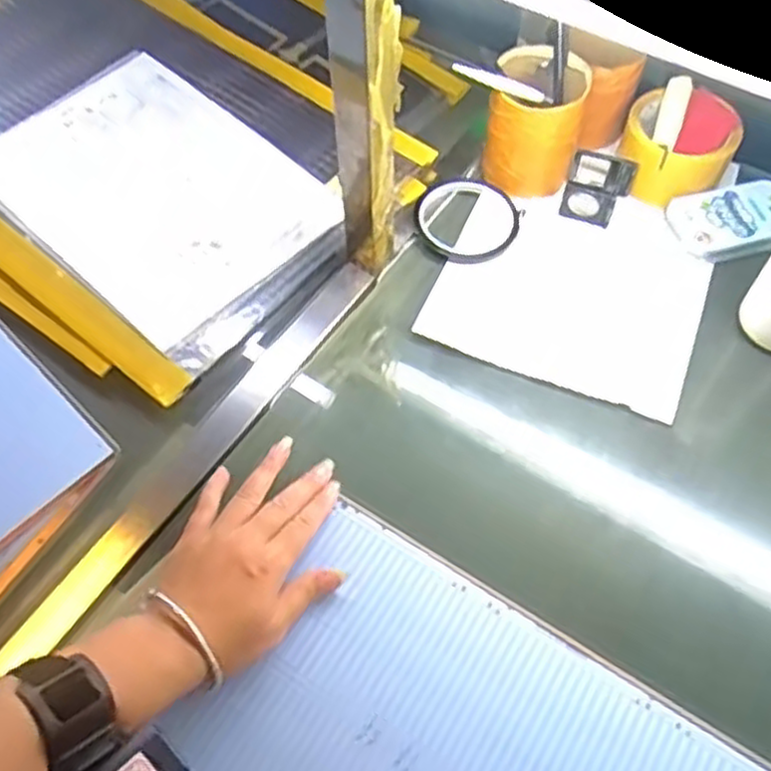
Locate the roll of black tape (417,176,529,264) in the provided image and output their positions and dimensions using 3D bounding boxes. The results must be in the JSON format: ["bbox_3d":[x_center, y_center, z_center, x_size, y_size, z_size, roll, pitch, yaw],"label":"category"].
[{"bbox_3d":[0.071,-0.152,0.664,0.086,0.010,0.099,-29,63,-16],"label":"roll of black tape"}]

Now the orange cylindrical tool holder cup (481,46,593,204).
[{"bbox_3d":[0.130,-0.229,0.656,0.082,0.099,0.084,0,59,0],"label":"orange cylindrical tool holder cup"}]

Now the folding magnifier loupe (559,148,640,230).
[{"bbox_3d":[0.187,-0.175,0.662,0.055,0.037,0.057,21,61,12],"label":"folding magnifier loupe"}]

